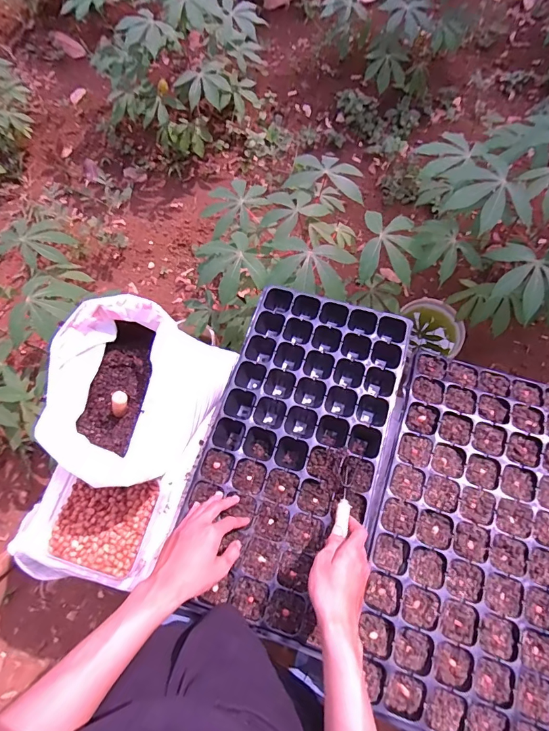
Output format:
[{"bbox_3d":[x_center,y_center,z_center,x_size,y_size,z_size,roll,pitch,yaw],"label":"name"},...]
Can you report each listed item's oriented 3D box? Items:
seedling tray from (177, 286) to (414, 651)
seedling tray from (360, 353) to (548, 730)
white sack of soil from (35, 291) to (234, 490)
[{"bbox_3d":[0.038,0.120,0.677,0.270,0.065,0.519,17,73,8],"label":"seedling tray"},{"bbox_3d":[0.291,0.240,0.611,0.264,0.039,0.513,18,73,9],"label":"seedling tray"},{"bbox_3d":[-0.201,0.046,0.605,0.198,0.172,0.236,15,70,6],"label":"white sack of soil"}]

